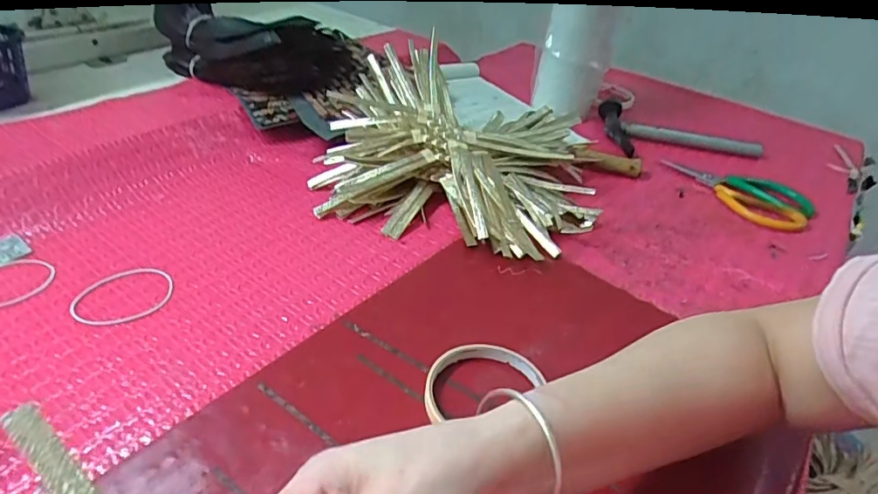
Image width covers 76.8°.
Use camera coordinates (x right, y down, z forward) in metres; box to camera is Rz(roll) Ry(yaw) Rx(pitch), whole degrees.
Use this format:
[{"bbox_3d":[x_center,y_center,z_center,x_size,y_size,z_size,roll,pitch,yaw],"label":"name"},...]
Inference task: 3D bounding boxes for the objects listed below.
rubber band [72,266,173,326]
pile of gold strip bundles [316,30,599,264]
[{"bbox_3d":[-0.253,0.037,0.444,0.073,0.004,0.058,-11,40,-24],"label":"rubber band"},{"bbox_3d":[0.030,-0.117,0.601,0.278,0.078,0.284,13,36,7],"label":"pile of gold strip bundles"}]

